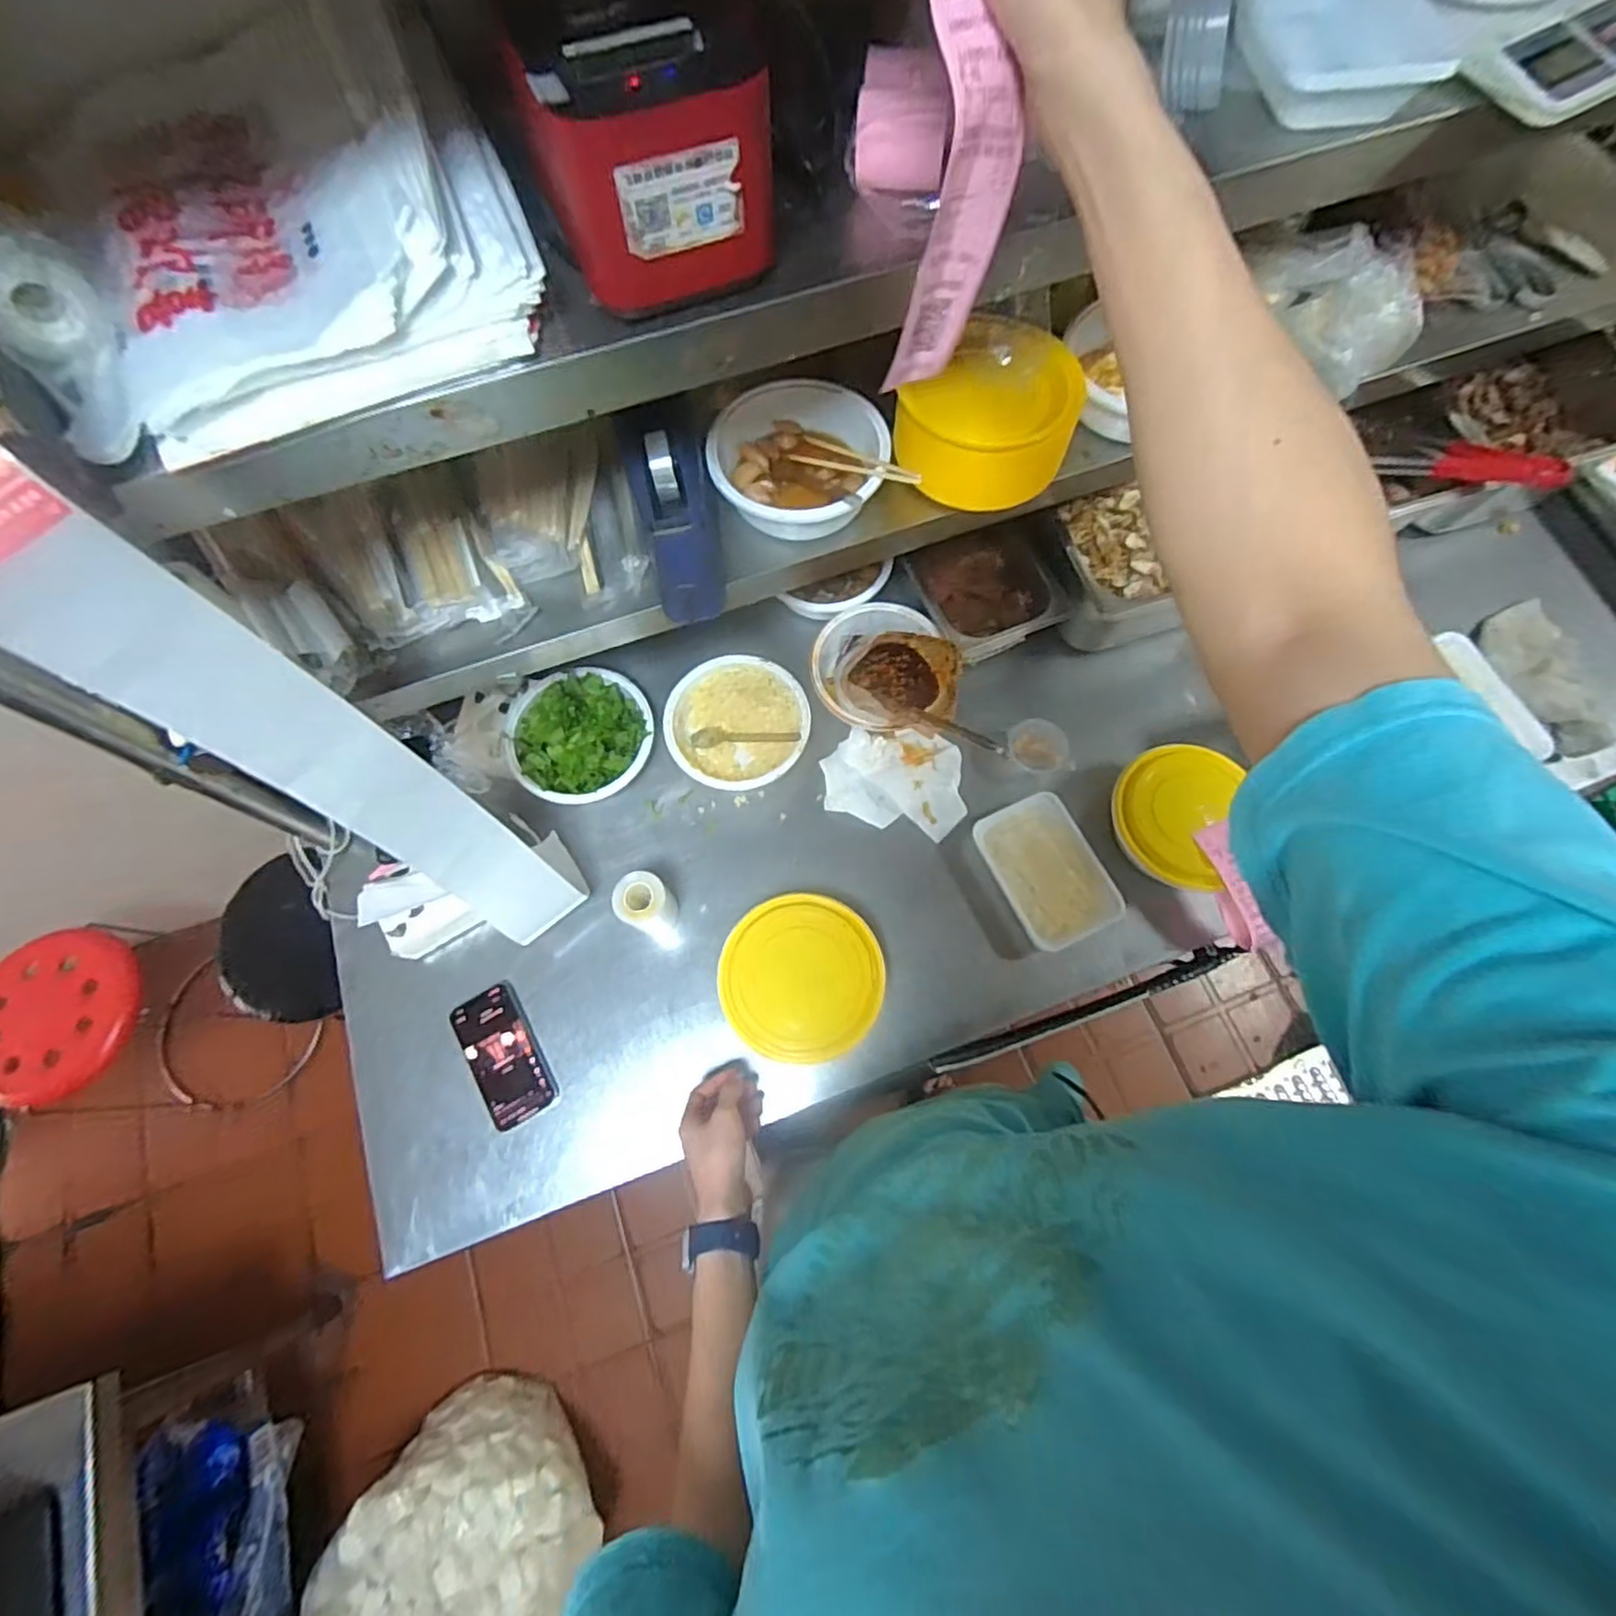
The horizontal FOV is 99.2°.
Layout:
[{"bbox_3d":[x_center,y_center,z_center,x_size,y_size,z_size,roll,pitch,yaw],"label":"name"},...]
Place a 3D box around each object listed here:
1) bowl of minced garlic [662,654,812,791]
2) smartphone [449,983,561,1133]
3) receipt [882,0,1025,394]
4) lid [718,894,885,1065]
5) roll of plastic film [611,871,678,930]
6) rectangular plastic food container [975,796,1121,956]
[{"bbox_3d":[-0.084,-0.099,0.842,0.166,0.064,0.161,0,71,1],"label":"bowl of minced garlic"},{"bbox_3d":[-0.329,0.266,0.746,0.074,0.008,0.145,-26,77,-10],"label":"smartphone"},{"bbox_3d":[0.069,-0.326,0.327,0.065,0.222,0.044,-14,48,-4],"label":"receipt"},{"bbox_3d":[-0.008,0.171,0.697,0.163,0.031,0.157,0,71,1],"label":"lid"},{"bbox_3d":[-0.175,0.107,0.755,0.055,0.093,0.057,37,76,12],"label":"roll of plastic film"},{"bbox_3d":[0.272,0.072,0.786,0.113,0.035,0.164,-23,72,-7],"label":"rectangular plastic food container"}]

